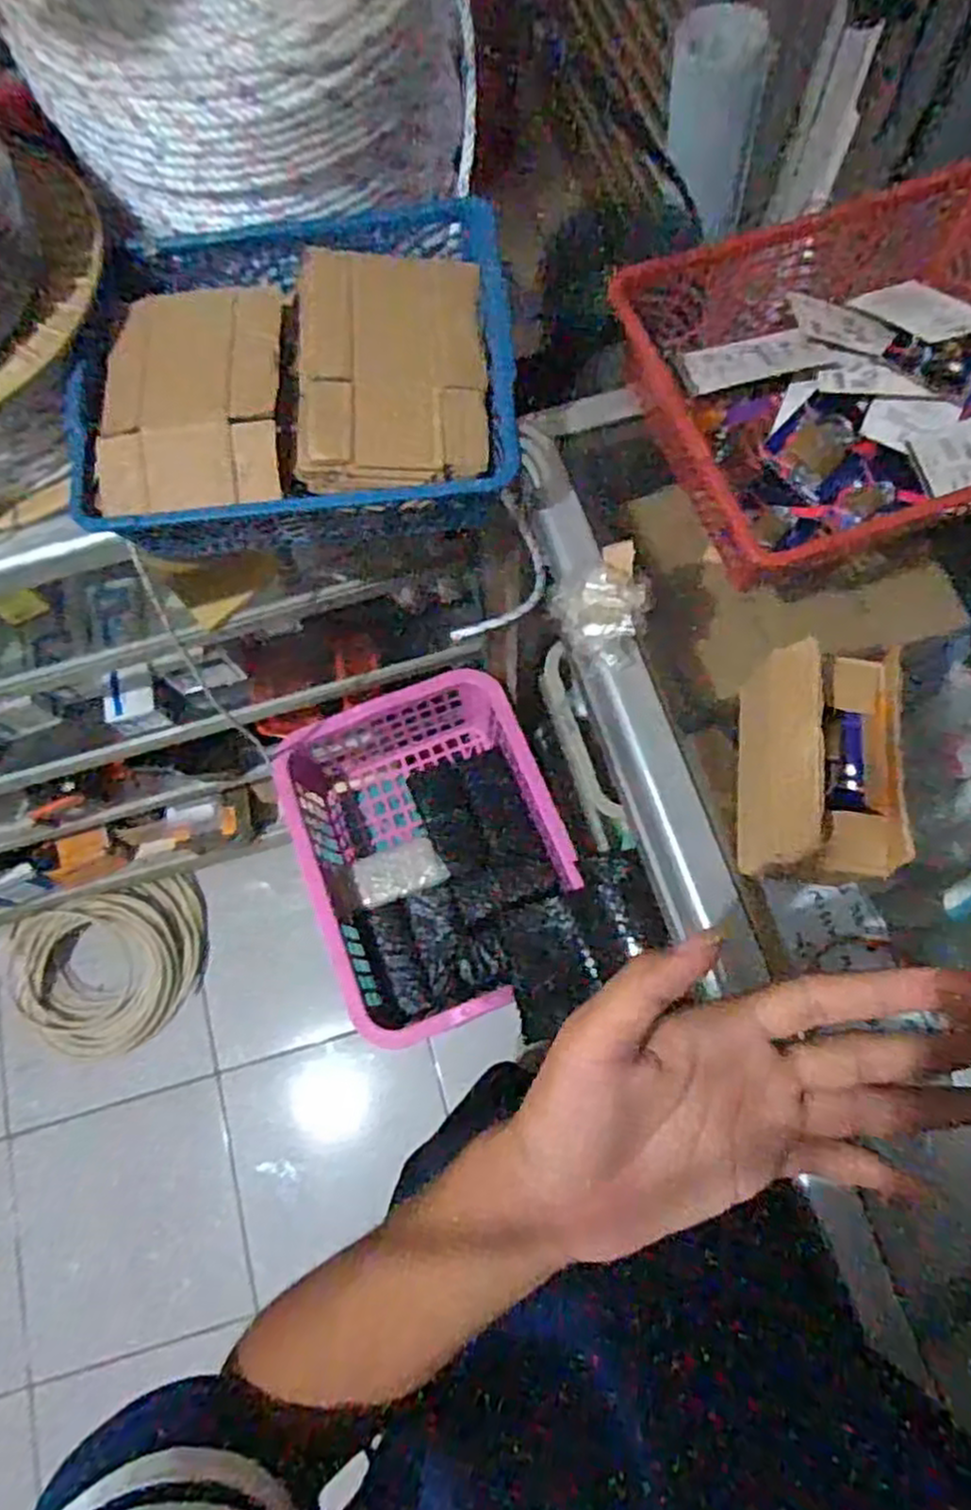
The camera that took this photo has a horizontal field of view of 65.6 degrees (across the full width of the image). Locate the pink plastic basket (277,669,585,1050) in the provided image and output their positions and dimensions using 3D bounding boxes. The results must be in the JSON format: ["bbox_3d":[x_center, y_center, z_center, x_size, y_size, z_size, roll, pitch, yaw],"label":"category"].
[{"bbox_3d":[-0.070,0.111,1.008,0.309,0.132,0.401,-21,73,-4],"label":"pink plastic basket"}]

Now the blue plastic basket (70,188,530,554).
[{"bbox_3d":[-0.133,-0.258,0.536,0.300,0.074,0.254,-6,73,1],"label":"blue plastic basket"}]

